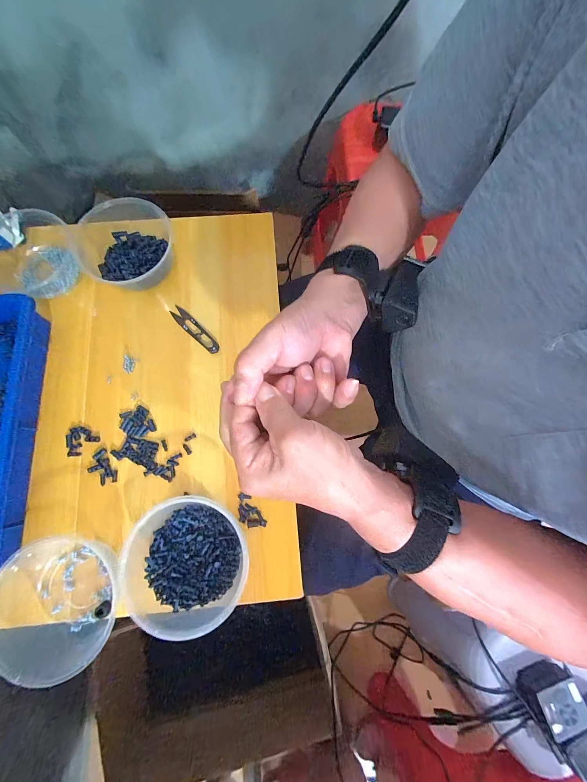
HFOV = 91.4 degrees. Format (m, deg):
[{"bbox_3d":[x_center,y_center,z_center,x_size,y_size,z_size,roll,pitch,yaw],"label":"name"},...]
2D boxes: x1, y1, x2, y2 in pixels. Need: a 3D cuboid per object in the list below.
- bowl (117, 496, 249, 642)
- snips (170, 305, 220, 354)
[{"bbox_3d":[-0.130,0.208,0.348,0.147,0.059,0.136,0,76,-1],"label":"bowl"},{"bbox_3d":[-0.152,-0.094,0.444,0.096,0.011,0.021,42,79,8],"label":"snips"}]

